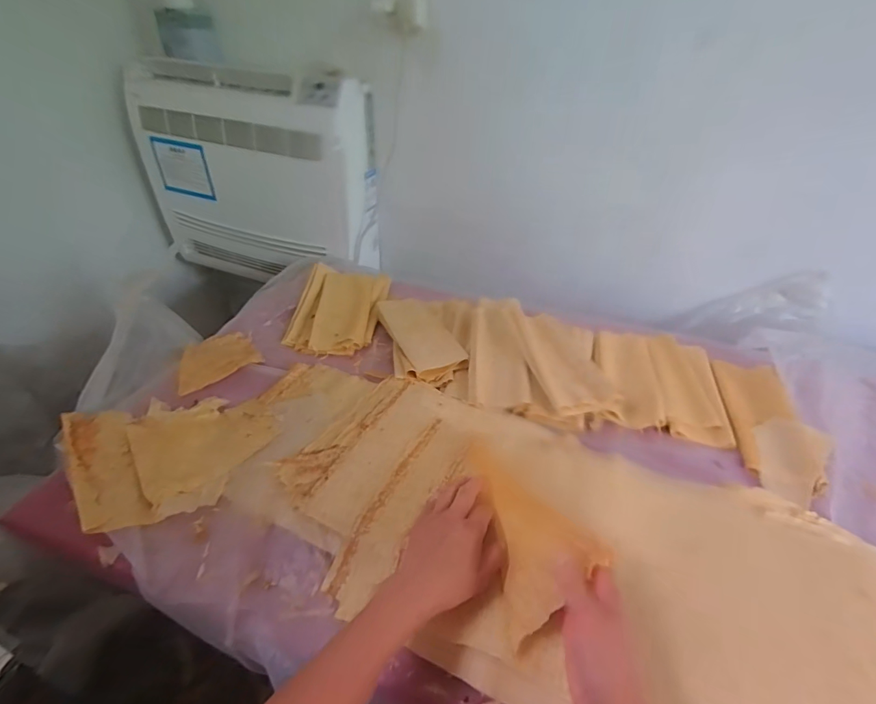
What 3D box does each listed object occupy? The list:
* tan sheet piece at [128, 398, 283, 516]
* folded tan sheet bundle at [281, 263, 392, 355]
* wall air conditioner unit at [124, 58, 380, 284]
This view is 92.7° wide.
[{"bbox_3d":[-0.354,0.135,0.651,0.192,0.016,0.211,-25,47,-30],"label":"tan sheet piece"},{"bbox_3d":[-0.219,-0.099,0.924,0.184,0.048,0.274,4,39,2],"label":"folded tan sheet bundle"},{"bbox_3d":[-0.523,-0.492,1.218,0.682,0.528,0.200,16,41,15],"label":"wall air conditioner unit"}]

